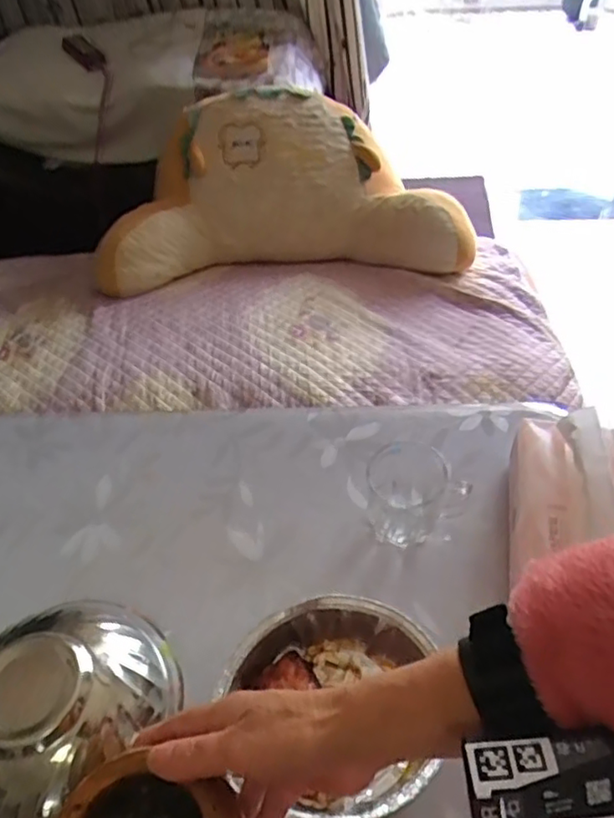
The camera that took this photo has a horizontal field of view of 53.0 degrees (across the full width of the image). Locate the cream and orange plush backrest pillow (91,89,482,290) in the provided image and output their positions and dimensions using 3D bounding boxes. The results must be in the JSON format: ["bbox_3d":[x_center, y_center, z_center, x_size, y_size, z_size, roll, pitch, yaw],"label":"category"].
[{"bbox_3d":[-0.046,-0.472,1.320,0.793,0.241,0.377,0,48,4],"label":"cream and orange plush backrest pillow"}]

